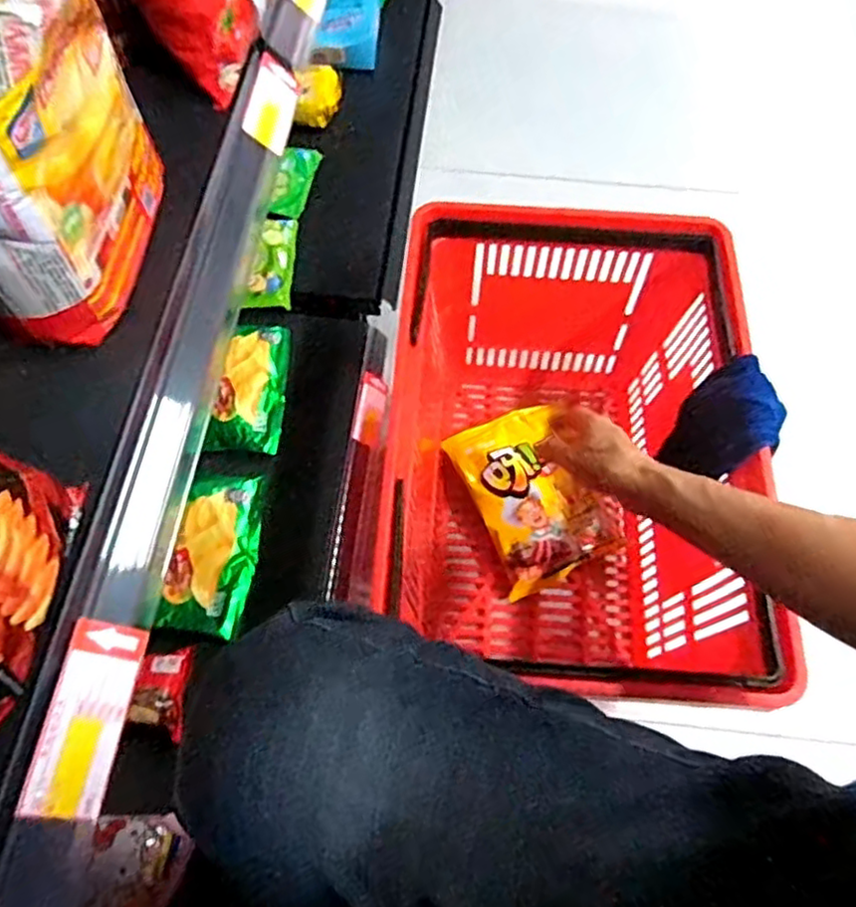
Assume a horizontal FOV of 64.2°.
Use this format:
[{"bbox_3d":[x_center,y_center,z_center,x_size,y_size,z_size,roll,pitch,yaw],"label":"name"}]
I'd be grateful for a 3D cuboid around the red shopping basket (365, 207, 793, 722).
[{"bbox_3d":[0.127,0.024,0.737,0.324,0.289,0.482,4,63,1],"label":"red shopping basket"}]

